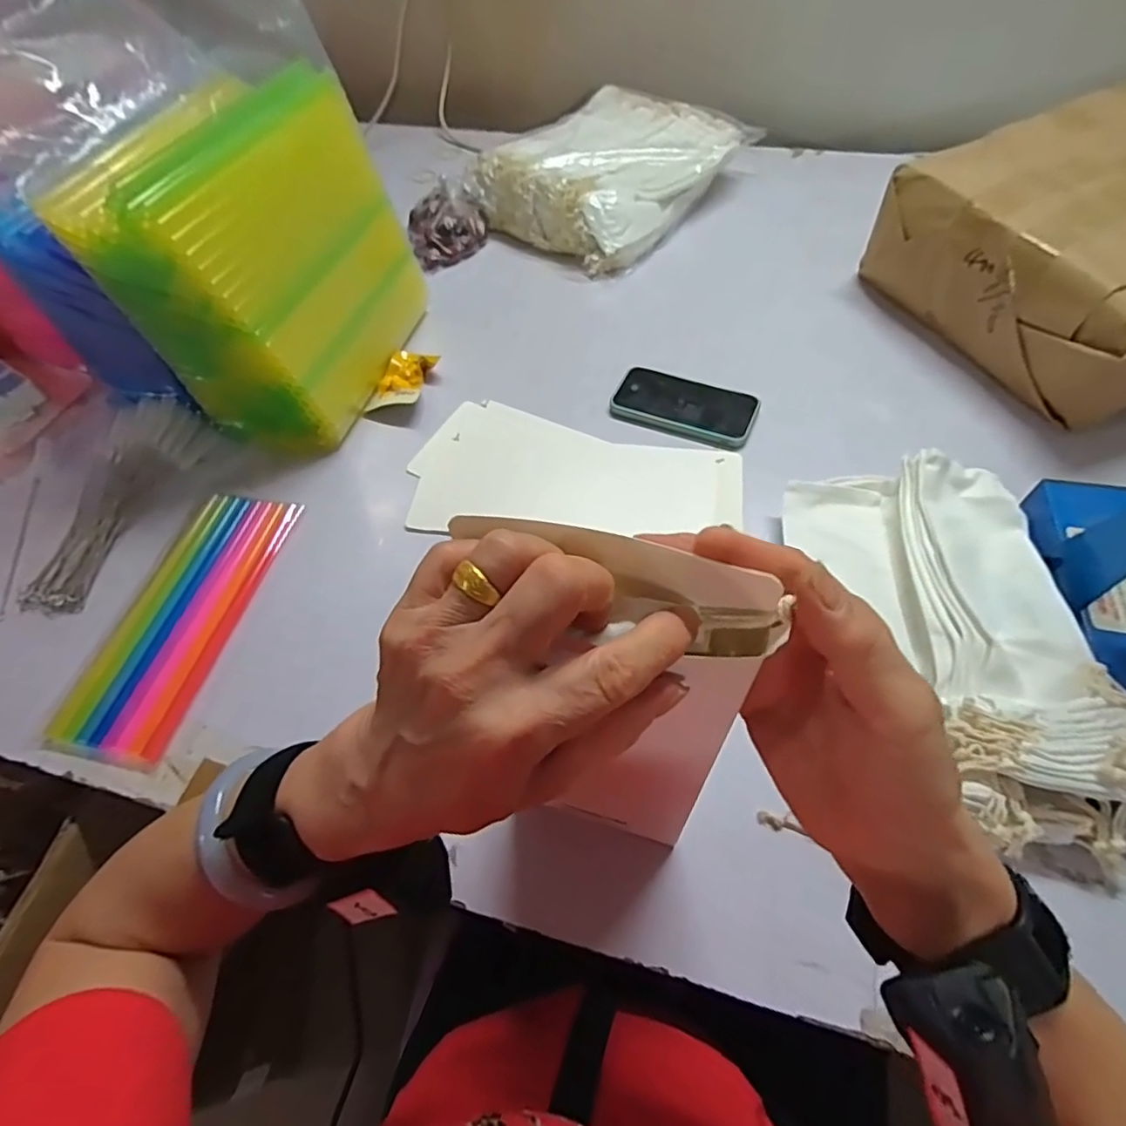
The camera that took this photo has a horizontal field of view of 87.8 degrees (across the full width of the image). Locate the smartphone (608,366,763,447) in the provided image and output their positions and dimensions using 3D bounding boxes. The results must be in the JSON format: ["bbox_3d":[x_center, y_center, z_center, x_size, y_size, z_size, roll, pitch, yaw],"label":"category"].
[{"bbox_3d":[0.140,-0.182,0.669,0.158,0.014,0.085,23,61,17],"label":"smartphone"}]

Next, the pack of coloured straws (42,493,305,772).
[{"bbox_3d":[-0.360,0.049,0.559,0.107,0.019,0.271,9,58,9],"label":"pack of coloured straws"}]

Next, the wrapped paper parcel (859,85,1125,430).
[{"bbox_3d":[0.709,-0.385,0.672,0.571,0.161,0.367,-19,57,-9],"label":"wrapped paper parcel"}]

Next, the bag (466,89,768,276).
[{"bbox_3d":[0.081,-0.612,0.907,0.272,0.084,0.378,32,64,22],"label":"bag"}]

